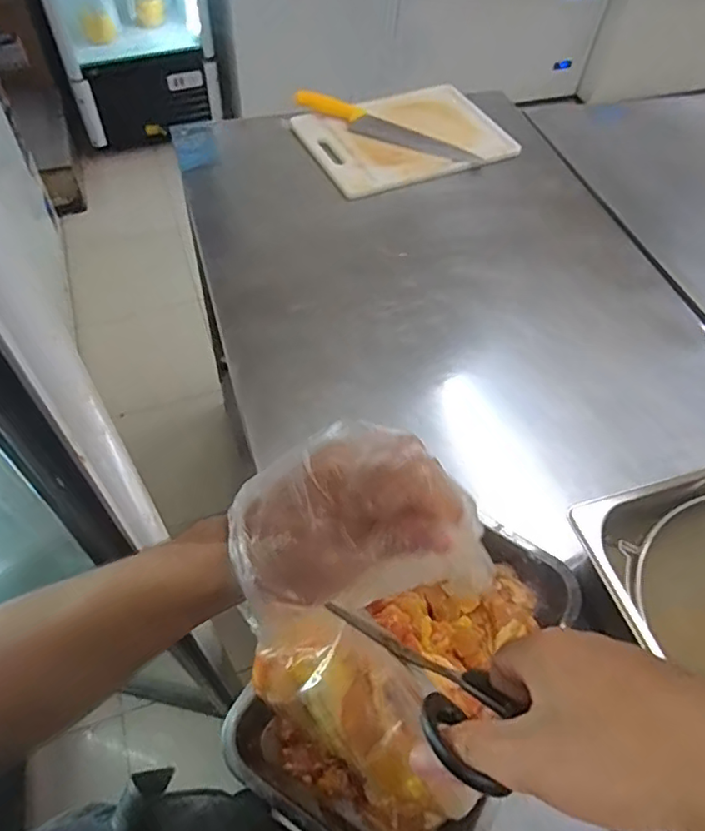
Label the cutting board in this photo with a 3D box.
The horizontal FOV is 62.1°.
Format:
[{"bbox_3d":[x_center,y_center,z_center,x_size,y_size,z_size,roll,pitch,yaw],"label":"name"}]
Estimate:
[{"bbox_3d":[0.093,-0.503,1.060,0.355,0.019,0.257,-21,59,-18],"label":"cutting board"}]

